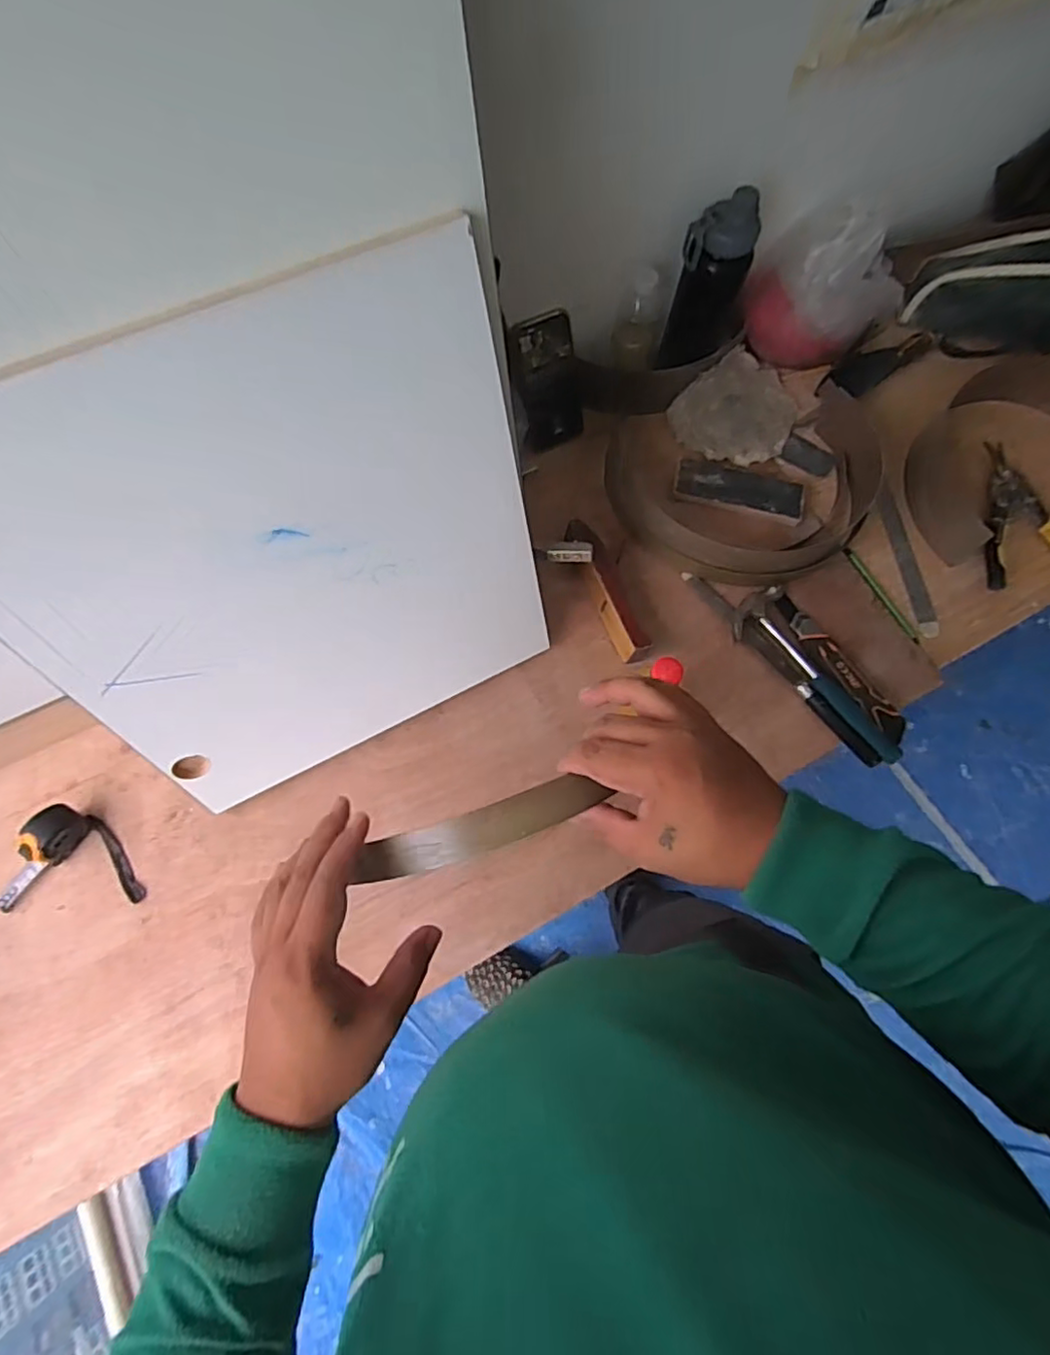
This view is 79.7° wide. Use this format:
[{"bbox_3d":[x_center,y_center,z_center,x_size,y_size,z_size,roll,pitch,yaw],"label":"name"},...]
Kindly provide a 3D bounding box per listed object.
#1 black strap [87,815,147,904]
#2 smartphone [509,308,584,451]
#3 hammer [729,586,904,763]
[{"bbox_3d":[-0.464,0.203,0.714,0.017,0.009,0.117,-35,76,-12],"label":"black strap"},{"bbox_3d":[0.032,-0.401,0.854,0.091,0.175,0.017,-24,48,-8],"label":"smartphone"},{"bbox_3d":[0.360,0.000,0.784,0.089,0.026,0.258,-30,75,-10],"label":"hammer"}]

